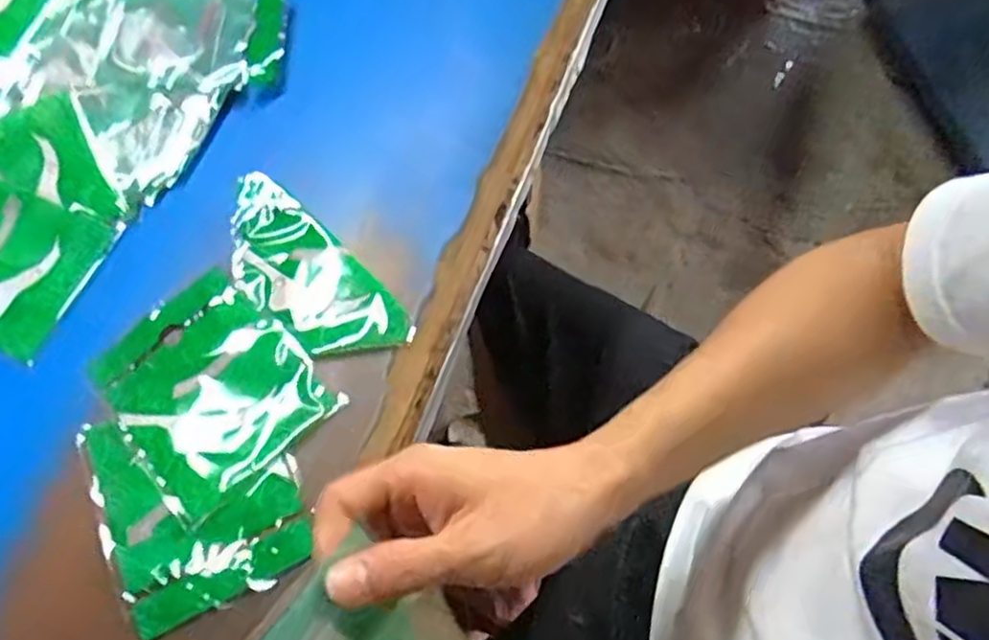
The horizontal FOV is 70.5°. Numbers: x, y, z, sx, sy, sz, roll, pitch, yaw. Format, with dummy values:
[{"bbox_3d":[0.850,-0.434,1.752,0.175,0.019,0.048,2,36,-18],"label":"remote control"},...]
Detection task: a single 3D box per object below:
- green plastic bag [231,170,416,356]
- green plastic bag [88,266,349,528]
[{"bbox_3d":[-0.123,-0.028,0.450,0.064,0.016,0.154,-43,73,-15],"label":"green plastic bag"},{"bbox_3d":[-0.171,0.039,0.425,0.106,0.014,0.128,-40,72,-14],"label":"green plastic bag"}]

